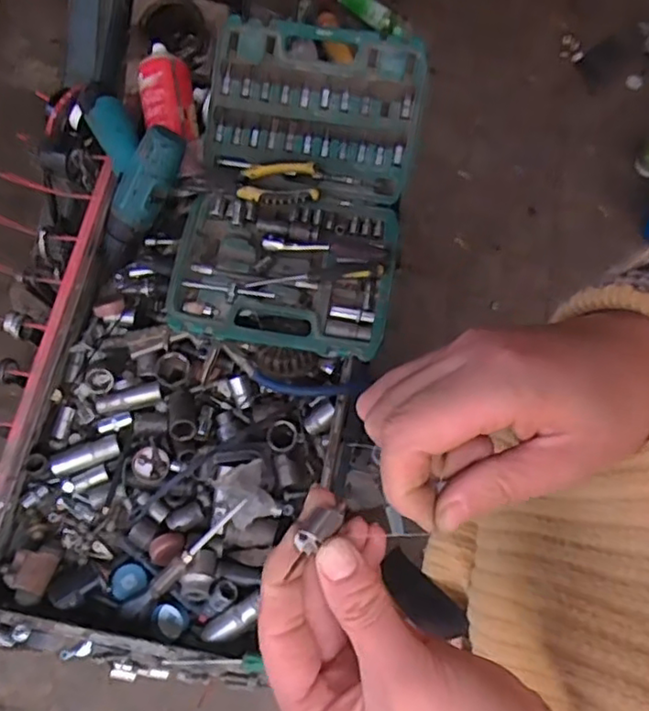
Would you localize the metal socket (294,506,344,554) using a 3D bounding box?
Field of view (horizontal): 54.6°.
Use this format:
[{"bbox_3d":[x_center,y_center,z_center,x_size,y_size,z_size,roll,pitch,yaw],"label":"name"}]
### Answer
[{"bbox_3d":[-0.004,0.070,0.251,0.011,0.011,0.019,10,43,31],"label":"metal socket"}]

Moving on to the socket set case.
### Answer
[{"bbox_3d":[-0.032,-0.191,0.719,0.250,0.060,0.366,9,90,5],"label":"socket set case"}]

